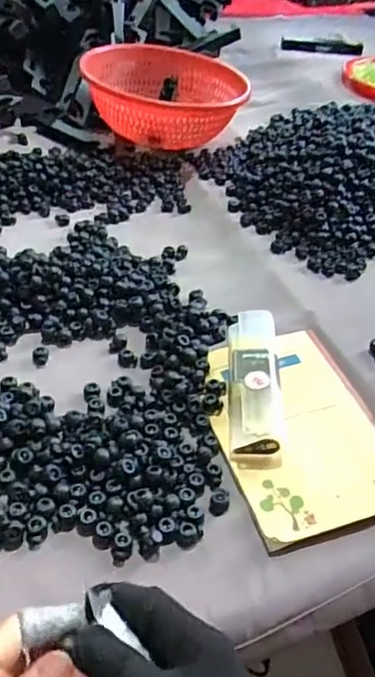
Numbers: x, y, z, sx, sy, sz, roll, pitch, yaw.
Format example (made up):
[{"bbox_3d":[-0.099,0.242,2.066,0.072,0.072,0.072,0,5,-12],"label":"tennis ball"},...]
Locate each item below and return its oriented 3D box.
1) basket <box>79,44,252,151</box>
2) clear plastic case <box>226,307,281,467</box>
[{"bbox_3d":[-0.024,-0.379,0.920,0.227,0.099,0.234,-6,43,-13],"label":"basket"},{"bbox_3d":[0.060,0.038,0.516,0.042,0.036,0.158,5,41,-1],"label":"clear plastic case"}]

